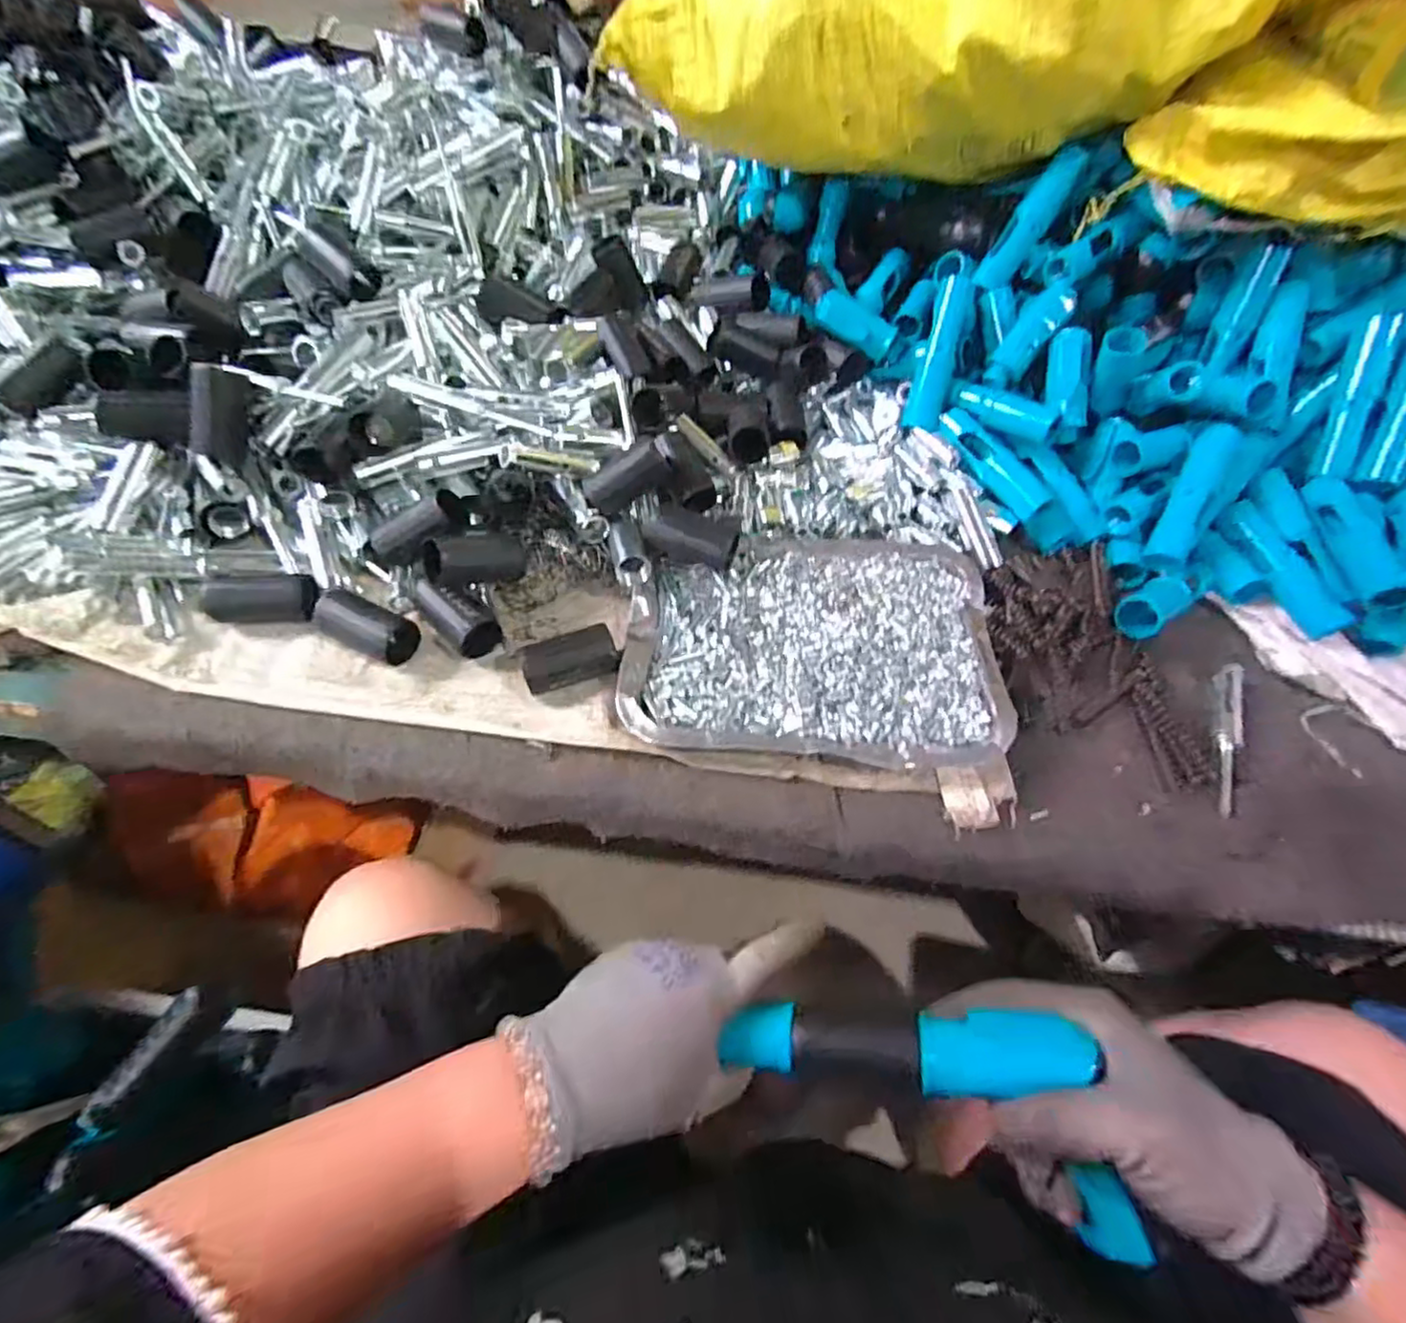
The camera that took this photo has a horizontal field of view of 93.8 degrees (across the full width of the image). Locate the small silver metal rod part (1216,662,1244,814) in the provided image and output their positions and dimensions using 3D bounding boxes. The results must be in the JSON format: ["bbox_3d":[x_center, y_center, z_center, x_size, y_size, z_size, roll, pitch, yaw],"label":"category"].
[{"bbox_3d":[0.357,0.049,0.447,0.015,0.009,0.129,26,57,14],"label":"small silver metal rod part"}]

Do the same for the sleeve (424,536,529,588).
[{"bbox_3d":[-0.152,-0.068,0.446,0.063,0.033,0.026,-8,54,-32],"label":"sleeve"}]

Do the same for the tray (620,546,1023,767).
[{"bbox_3d":[0.076,-0.013,0.459,0.252,0.032,0.178,1,55,-3],"label":"tray"}]

